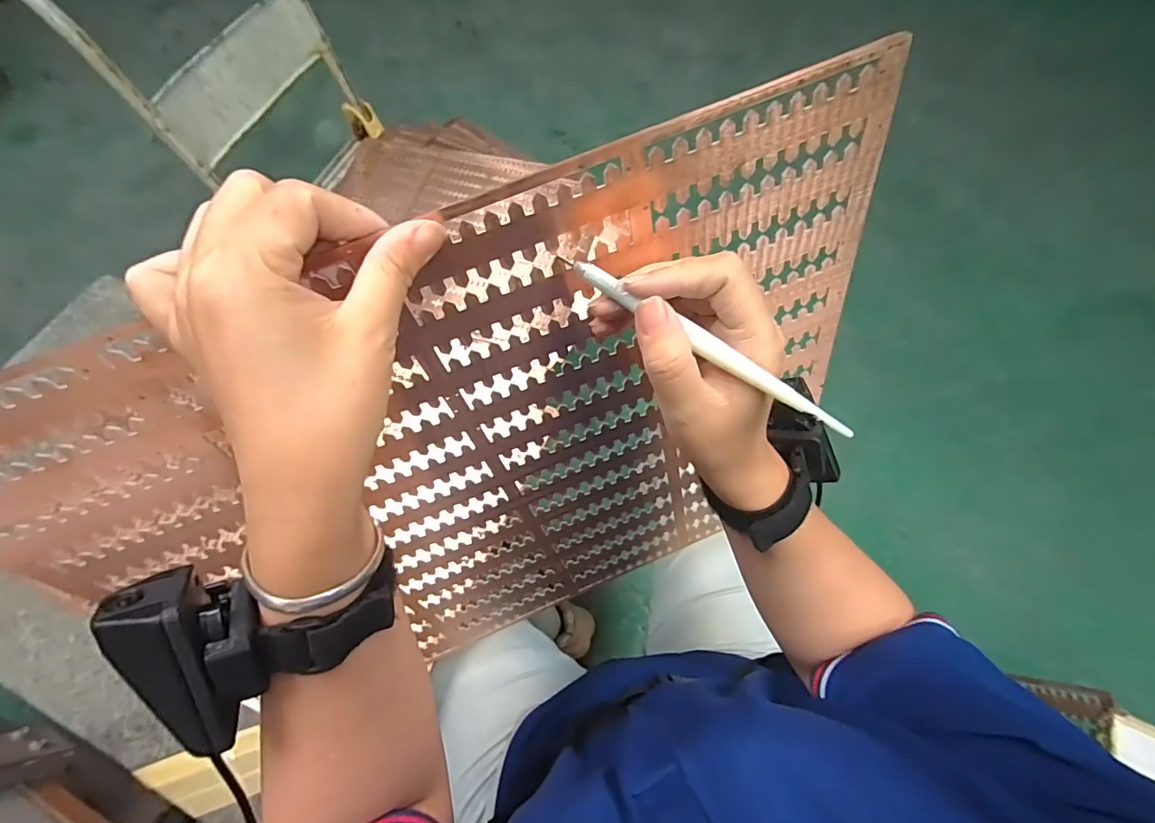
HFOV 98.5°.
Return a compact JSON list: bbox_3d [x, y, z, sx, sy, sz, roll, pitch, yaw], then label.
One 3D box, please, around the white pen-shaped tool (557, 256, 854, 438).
[{"bbox_3d":[0.053,-0.030,0.220,0.149,0.009,0.008,33,70,5],"label":"white pen-shaped tool"}]

